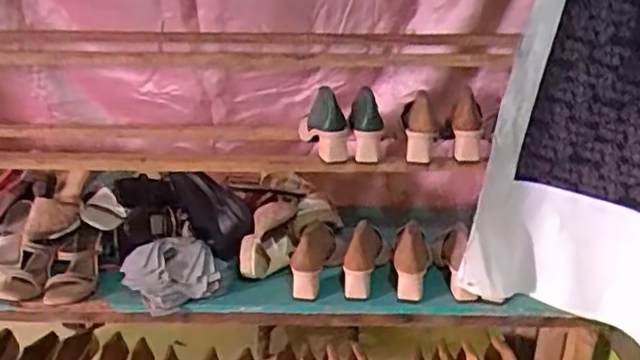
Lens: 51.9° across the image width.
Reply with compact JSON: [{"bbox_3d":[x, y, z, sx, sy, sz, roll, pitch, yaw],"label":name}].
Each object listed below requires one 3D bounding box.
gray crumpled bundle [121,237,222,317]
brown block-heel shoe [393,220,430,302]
[{"bbox_3d":[-0.291,0.179,1.283,0.176,0.070,0.173,-9,26,-21],"label":"gray crumpled bundle"},{"bbox_3d":[0.179,0.155,1.278,0.070,0.053,0.167,4,55,8],"label":"brown block-heel shoe"}]

